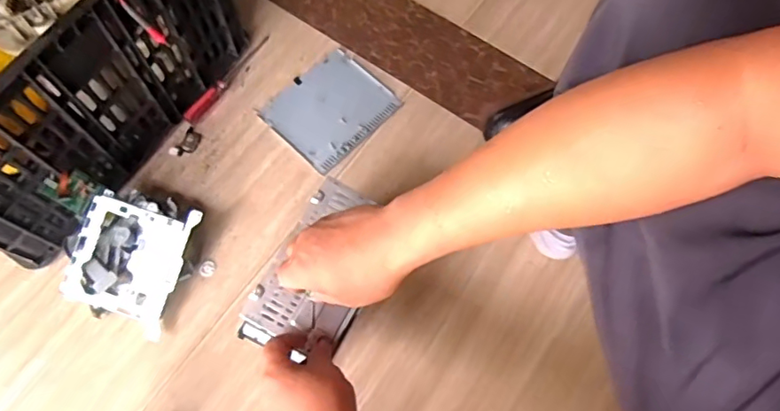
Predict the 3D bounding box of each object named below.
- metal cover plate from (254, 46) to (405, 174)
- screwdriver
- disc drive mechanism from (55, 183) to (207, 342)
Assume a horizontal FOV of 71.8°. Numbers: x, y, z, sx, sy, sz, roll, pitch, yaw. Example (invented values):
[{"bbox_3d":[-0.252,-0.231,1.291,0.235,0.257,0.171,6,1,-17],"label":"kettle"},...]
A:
[{"bbox_3d":[-0.094,-0.157,0.861,0.158,0.006,0.176,42,73,12],"label":"metal cover plate"},{"bbox_3d":[-0.259,-0.207,0.858,0.021,0.020,0.195,32,71,9],"label":"screwdriver"},{"bbox_3d":[-0.355,0.067,0.733,0.153,0.071,0.170,19,69,5],"label":"disc drive mechanism"}]

